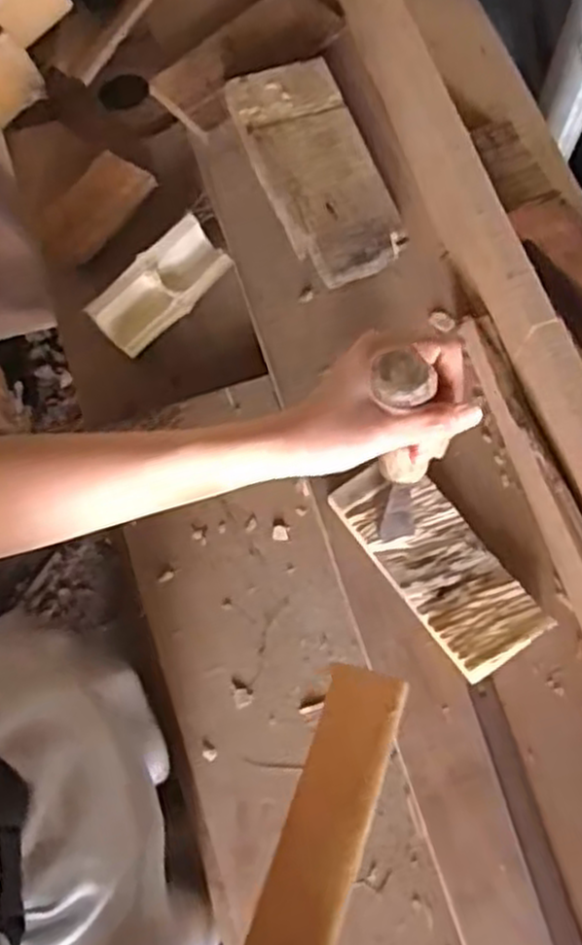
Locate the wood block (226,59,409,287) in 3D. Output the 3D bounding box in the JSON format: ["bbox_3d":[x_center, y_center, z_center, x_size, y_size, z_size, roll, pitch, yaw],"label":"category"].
[{"bbox_3d":[0.022,-0.269,0.676,0.098,0.027,0.218,-19,70,-7],"label":"wood block"}]

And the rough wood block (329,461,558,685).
[{"bbox_3d":[0.108,0.068,0.576,0.073,0.025,0.171,-35,73,-12],"label":"rough wood block"}]

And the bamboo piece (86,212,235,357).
[{"bbox_3d":[-0.114,-0.163,0.678,0.124,0.041,0.056,-39,74,-13],"label":"bamboo piece"}]

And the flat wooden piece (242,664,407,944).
[{"bbox_3d":[0.000,0.244,0.397,0.045,0.019,0.300,18,59,7],"label":"flat wooden piece"}]

